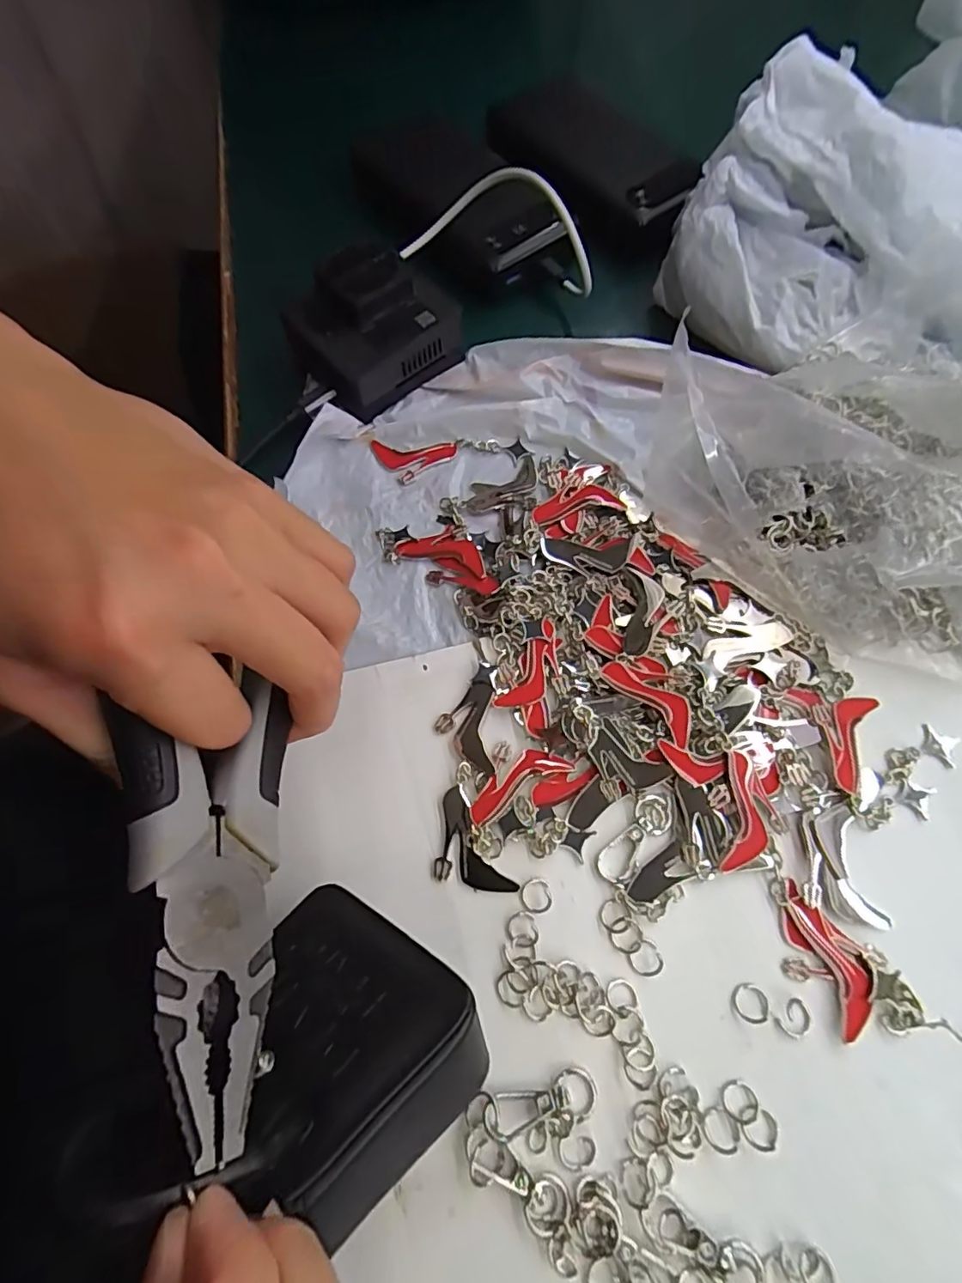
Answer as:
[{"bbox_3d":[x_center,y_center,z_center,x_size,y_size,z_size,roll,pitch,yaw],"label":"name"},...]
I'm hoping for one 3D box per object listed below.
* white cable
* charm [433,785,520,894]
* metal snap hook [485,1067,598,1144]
[{"bbox_3d":[0.011,-0.226,0.302,0.107,0.056,0.030,17,71,8],"label":"white cable"},{"bbox_3d":[-0.008,0.085,0.230,0.025,0.004,0.046,-31,71,-9],"label":"charm"},{"bbox_3d":[0.021,0.162,0.198,0.039,0.005,0.015,-14,69,-3],"label":"metal snap hook"}]

